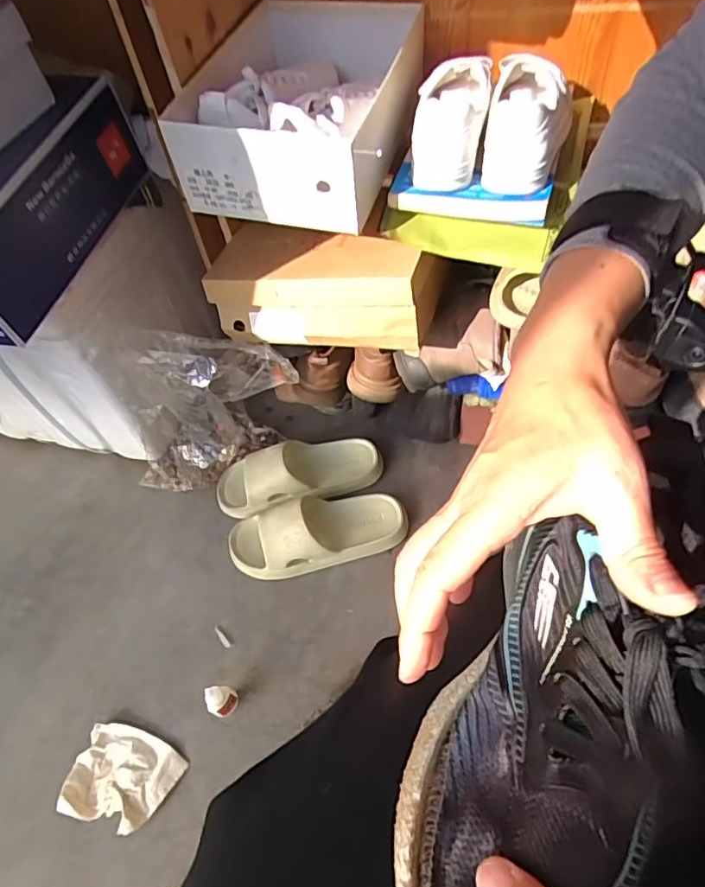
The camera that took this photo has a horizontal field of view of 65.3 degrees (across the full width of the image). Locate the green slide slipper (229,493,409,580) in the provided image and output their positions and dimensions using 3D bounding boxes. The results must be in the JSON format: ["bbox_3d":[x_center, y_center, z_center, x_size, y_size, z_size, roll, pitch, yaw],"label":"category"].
[{"bbox_3d":[-0.053,0.123,0.804,0.259,0.071,0.100,-15,54,-4],"label":"green slide slipper"}]

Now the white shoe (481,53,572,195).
[{"bbox_3d":[0.183,-0.335,0.571,0.082,0.067,0.148,9,78,10],"label":"white shoe"}]

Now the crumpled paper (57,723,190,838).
[{"bbox_3d":[-0.277,0.403,0.664,0.128,0.023,0.099,10,59,11],"label":"crumpled paper"}]

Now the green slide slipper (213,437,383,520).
[{"bbox_3d":[-0.086,0.042,0.864,0.261,0.059,0.094,-13,54,-3],"label":"green slide slipper"}]

